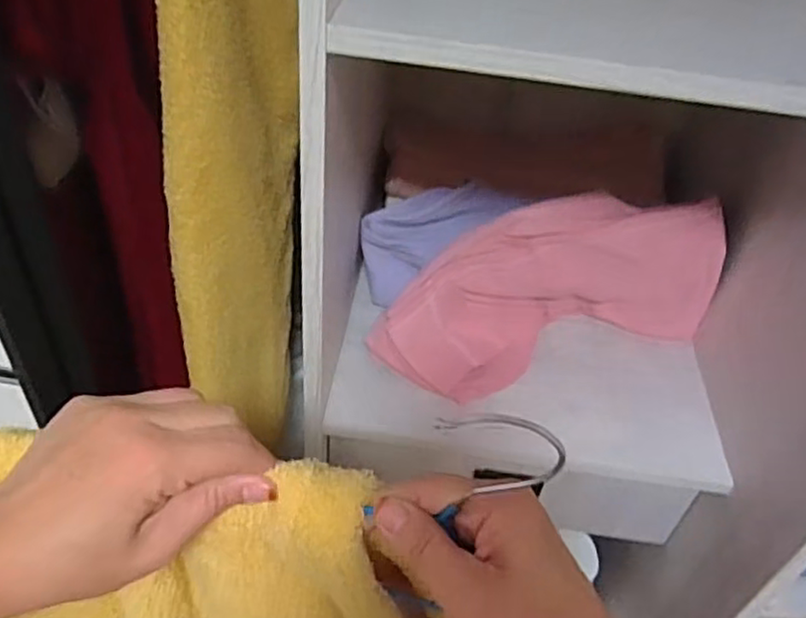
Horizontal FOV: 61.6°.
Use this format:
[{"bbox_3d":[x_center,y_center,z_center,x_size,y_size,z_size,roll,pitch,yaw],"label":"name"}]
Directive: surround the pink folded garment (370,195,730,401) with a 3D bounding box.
[{"bbox_3d":[0.155,-0.008,0.723,0.366,0.165,0.113,-16,45,-5],"label":"pink folded garment"}]

